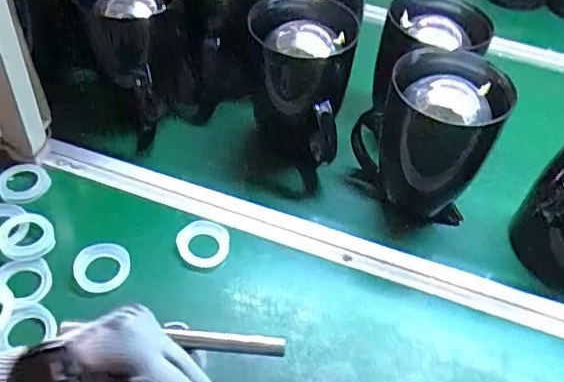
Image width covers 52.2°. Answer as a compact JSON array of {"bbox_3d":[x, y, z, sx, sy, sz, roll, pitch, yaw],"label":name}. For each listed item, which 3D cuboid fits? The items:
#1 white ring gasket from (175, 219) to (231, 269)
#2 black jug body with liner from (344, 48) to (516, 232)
[{"bbox_3d":[-0.088,0.057,0.661,0.056,0.013,0.059,4,47,-4],"label":"white ring gasket"},{"bbox_3d":[0.166,-0.058,0.683,0.129,0.195,0.119,-2,48,-9],"label":"black jug body with liner"}]

